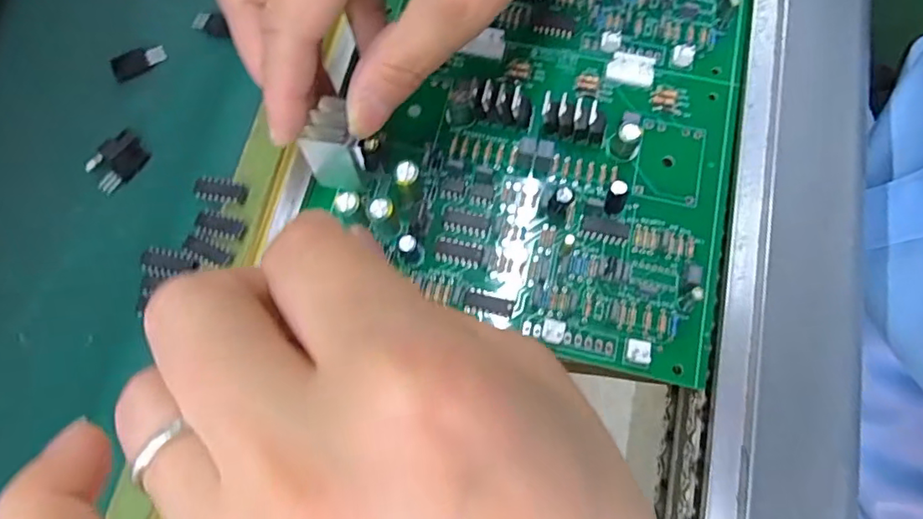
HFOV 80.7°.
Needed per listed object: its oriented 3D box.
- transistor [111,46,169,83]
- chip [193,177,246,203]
[{"bbox_3d":[-0.139,-0.086,0.234,0.022,0.004,0.011,-29,75,-7],"label":"transistor"},{"bbox_3d":[-0.091,-0.027,0.204,0.020,0.004,0.010,9,74,3],"label":"chip"}]

